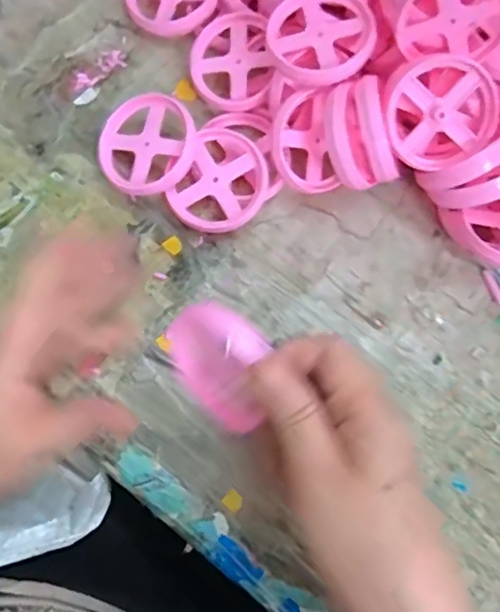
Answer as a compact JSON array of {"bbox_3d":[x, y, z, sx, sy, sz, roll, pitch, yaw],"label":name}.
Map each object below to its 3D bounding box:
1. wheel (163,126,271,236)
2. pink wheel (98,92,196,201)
[{"bbox_3d":[-0.017,-0.078,0.374,0.054,0.020,0.065,29,81,5],"label":"wheel"},{"bbox_3d":[-0.065,-0.102,0.369,0.064,0.008,0.062,-3,79,16],"label":"pink wheel"}]

